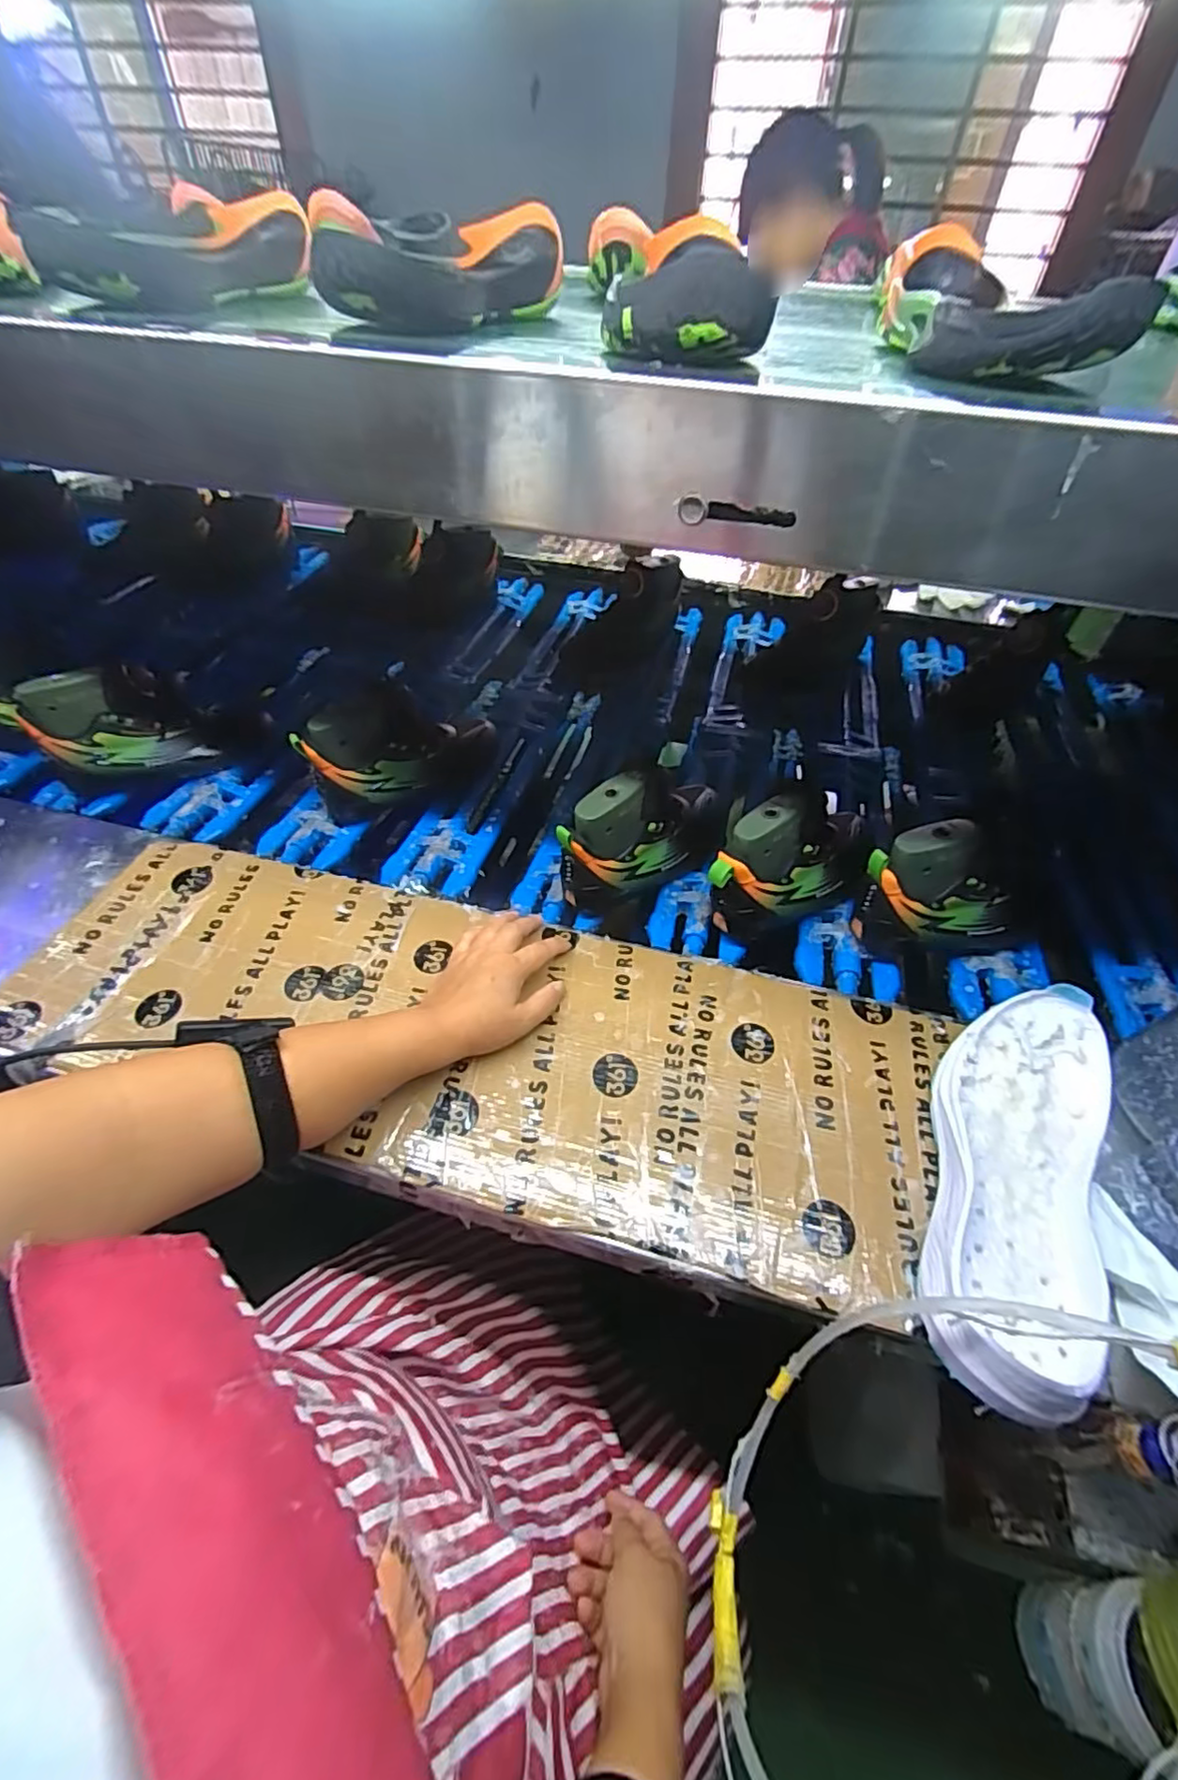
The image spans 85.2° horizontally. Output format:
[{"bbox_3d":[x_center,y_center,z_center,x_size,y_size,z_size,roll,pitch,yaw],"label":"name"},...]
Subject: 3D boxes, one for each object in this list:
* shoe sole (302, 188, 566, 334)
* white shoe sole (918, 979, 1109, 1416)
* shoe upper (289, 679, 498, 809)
[{"bbox_3d":[-0.093,-0.439,0.452,0.080,0.053,0.239,17,49,12],"label":"shoe sole"},{"bbox_3d":[0.275,0.171,0.406,0.103,0.077,0.278,24,51,18],"label":"white shoe sole"},{"bbox_3d":[-0.196,-0.167,0.708,0.228,0.130,0.070,-35,58,-29],"label":"shoe upper"}]

